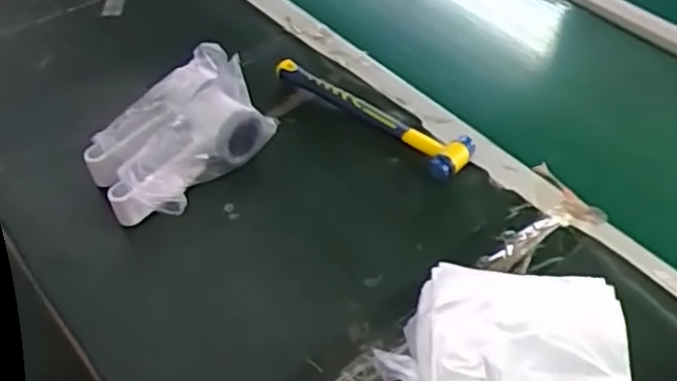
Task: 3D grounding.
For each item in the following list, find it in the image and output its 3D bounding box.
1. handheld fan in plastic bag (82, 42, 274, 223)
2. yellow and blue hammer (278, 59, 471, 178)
[{"bbox_3d":[-0.160,-0.056,0.672,0.103,0.076,0.185,36,57,29],"label":"handheld fan in plastic bag"},{"bbox_3d":[0.037,-0.088,0.732,0.240,0.022,0.063,33,56,27],"label":"yellow and blue hammer"}]

